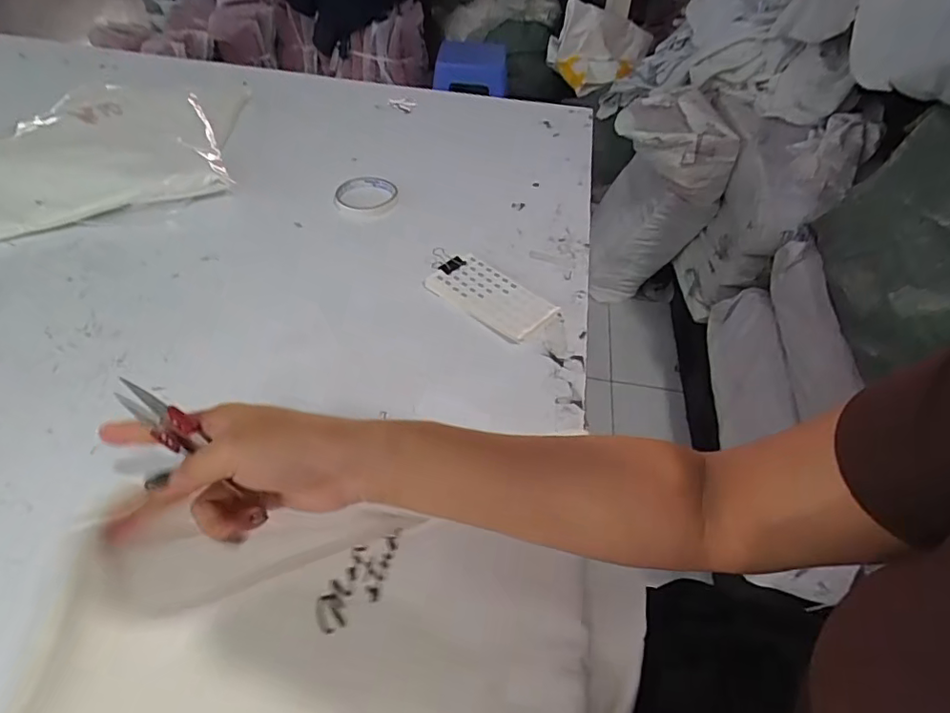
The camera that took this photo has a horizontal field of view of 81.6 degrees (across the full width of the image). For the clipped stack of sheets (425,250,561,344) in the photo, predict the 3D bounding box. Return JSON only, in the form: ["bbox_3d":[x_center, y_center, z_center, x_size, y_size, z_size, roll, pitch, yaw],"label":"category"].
[{"bbox_3d":[0.012,-0.074,0.634,0.161,0.020,0.075,33,51,23],"label":"clipped stack of sheets"}]

